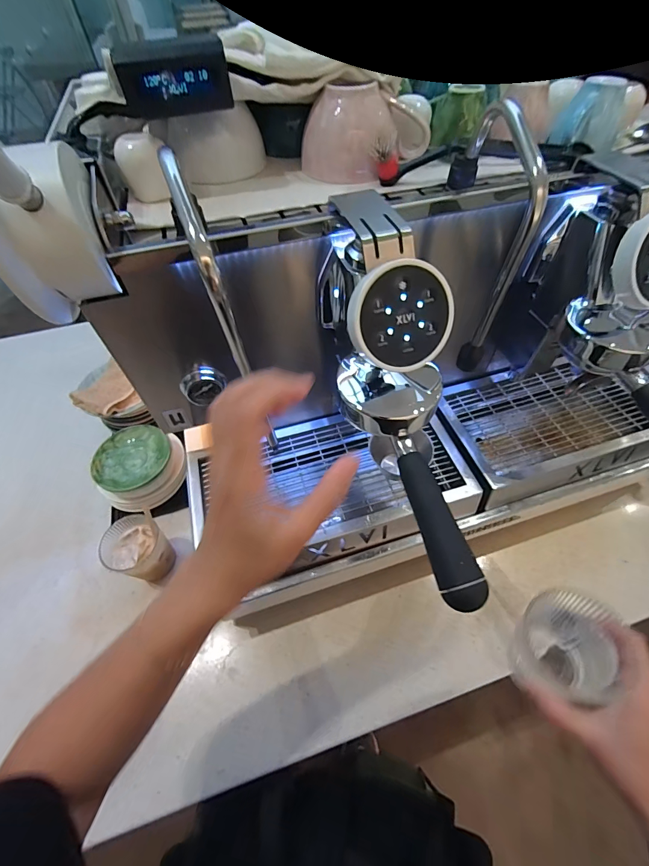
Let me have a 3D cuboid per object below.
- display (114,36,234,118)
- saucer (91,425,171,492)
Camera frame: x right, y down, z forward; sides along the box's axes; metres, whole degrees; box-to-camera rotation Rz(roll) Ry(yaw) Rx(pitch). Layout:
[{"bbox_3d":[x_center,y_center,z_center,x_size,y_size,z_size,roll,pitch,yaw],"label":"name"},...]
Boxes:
[{"bbox_3d":[-0.122,-0.289,0.292,0.084,0.042,0.021,-18,56,-11],"label":"display"},{"bbox_3d":[-0.309,0.039,0.577,0.114,0.020,0.112,-1,55,1],"label":"saucer"}]

